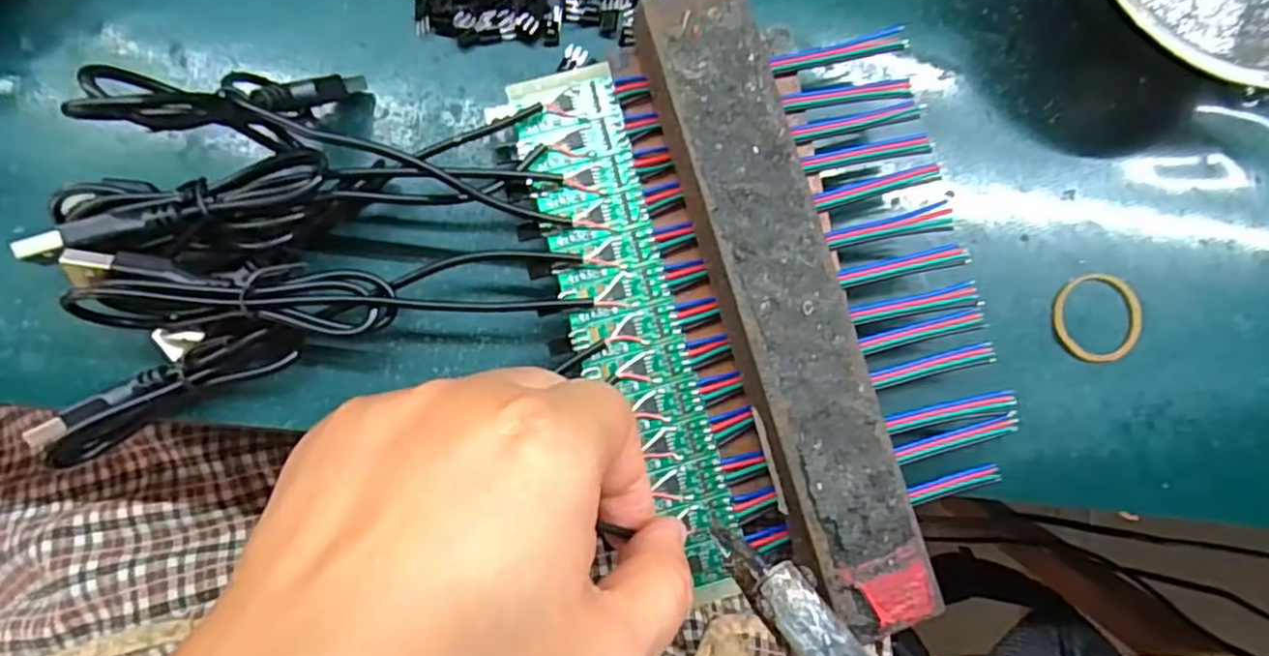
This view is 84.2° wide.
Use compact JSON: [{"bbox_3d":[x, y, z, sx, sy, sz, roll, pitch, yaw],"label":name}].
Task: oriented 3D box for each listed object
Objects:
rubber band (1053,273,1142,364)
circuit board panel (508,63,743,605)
[{"bbox_3d":[0.165,-0.004,0.248,0.032,0.004,0.031,-3,86,-7],"label":"rubber band"},{"bbox_3d":[0.000,0.000,0.212,0.033,0.004,0.161,-18,87,-8],"label":"circuit board panel"}]

